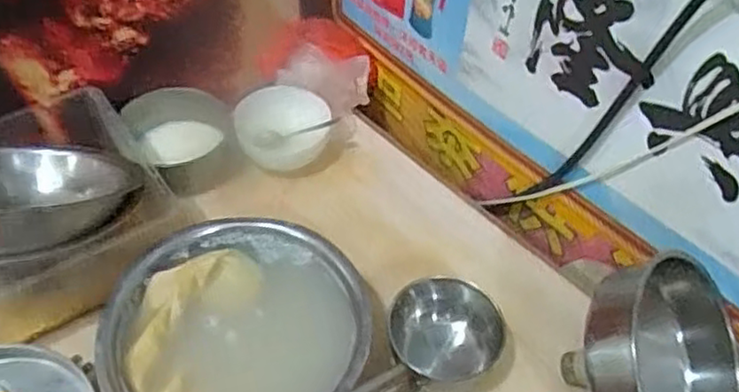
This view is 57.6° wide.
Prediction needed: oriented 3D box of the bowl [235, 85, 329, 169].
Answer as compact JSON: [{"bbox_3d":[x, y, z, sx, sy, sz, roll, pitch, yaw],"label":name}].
[{"bbox_3d":[-0.144,-0.117,1.100,0.143,0.065,0.144,1,48,-1],"label":"bowl"}]

